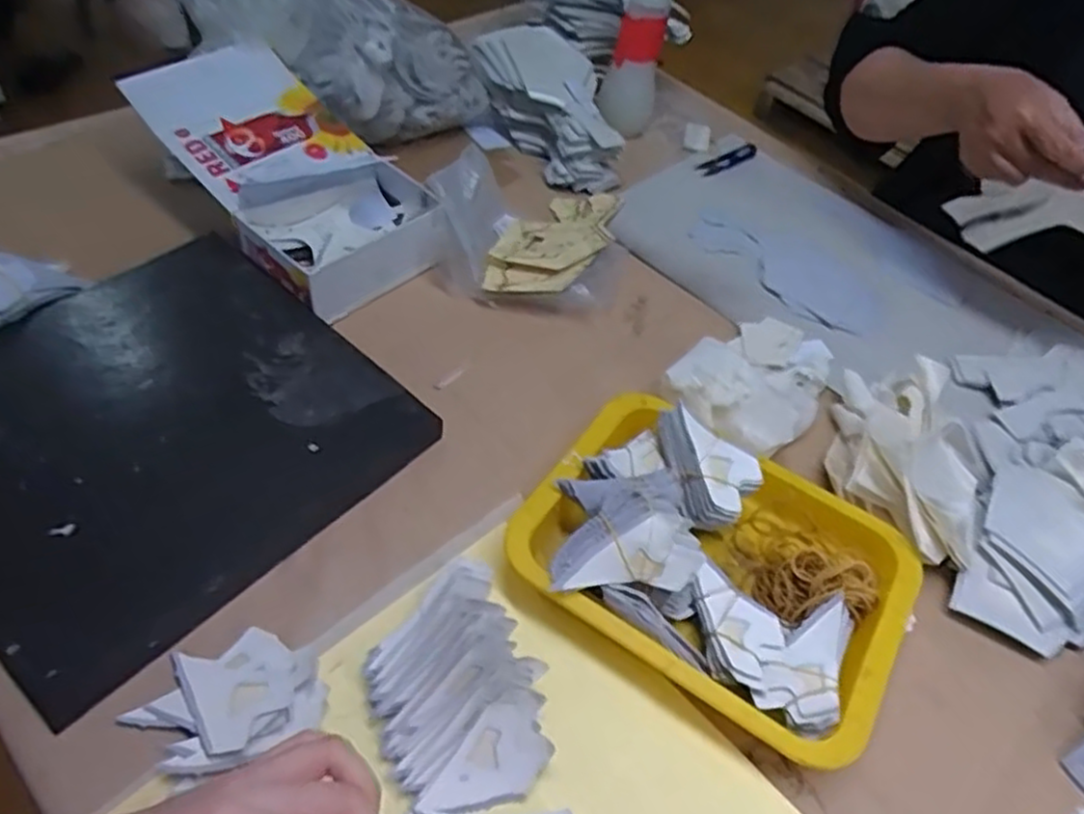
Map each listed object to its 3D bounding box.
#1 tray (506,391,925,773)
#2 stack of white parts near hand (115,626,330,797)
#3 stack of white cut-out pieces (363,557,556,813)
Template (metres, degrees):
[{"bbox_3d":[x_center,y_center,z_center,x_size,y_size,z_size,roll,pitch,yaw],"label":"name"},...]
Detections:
[{"bbox_3d":[0.122,0.101,0.525,0.256,0.069,0.197,29,52,14],"label":"tray"},{"bbox_3d":[-0.185,0.175,0.446,0.102,0.029,0.075,-16,55,-22],"label":"stack of white parts near hand"},{"bbox_3d":[-0.053,0.168,0.457,0.096,0.047,0.137,-13,53,-18],"label":"stack of white cut-out pieces"}]

